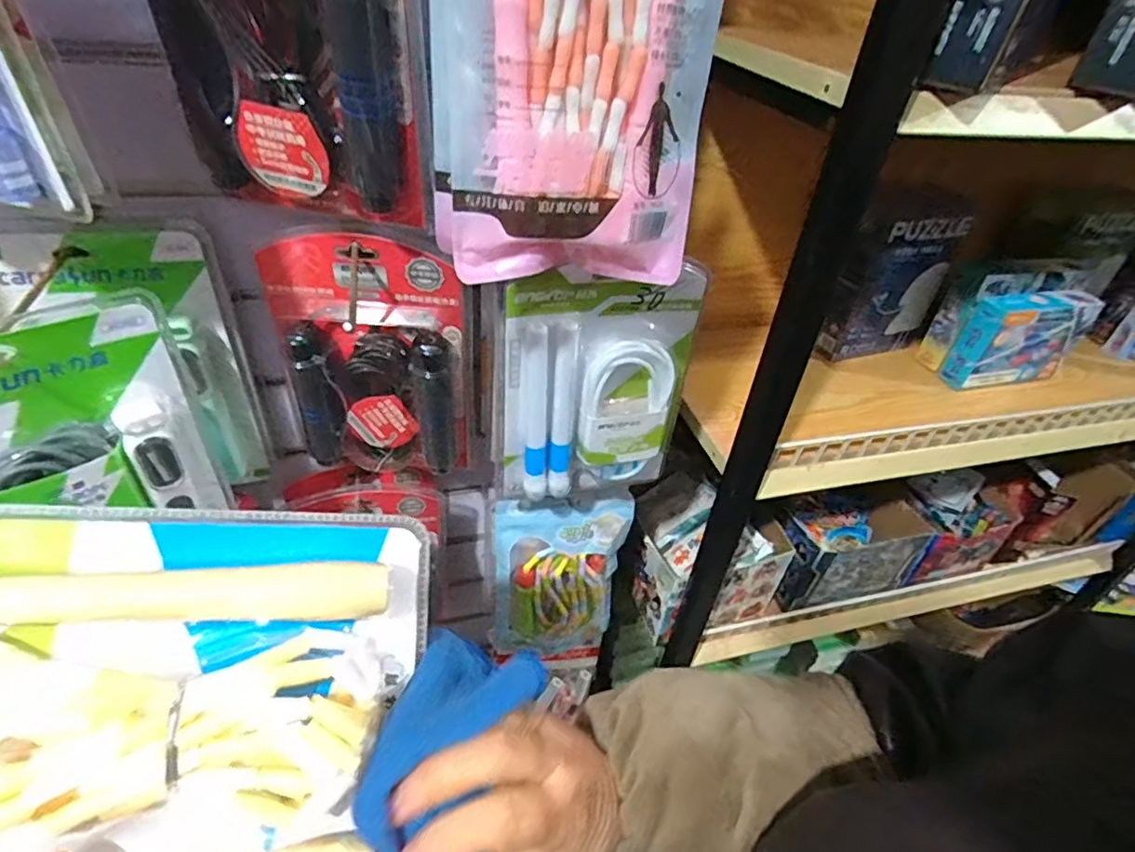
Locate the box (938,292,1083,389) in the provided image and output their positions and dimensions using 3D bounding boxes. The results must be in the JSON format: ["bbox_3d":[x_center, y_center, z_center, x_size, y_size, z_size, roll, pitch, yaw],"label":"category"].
[{"bbox_3d":[0.615,-0.119,0.820,0.160,0.123,0.058,-8,40,-17],"label":"box"}]

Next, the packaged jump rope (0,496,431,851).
[{"bbox_3d":[-0.179,0.113,0.217,0.246,0.031,0.175,5,68,-21],"label":"packaged jump rope"}]

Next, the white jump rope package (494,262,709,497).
[{"bbox_3d":[0.027,-0.026,0.531,0.173,0.217,0.045,-8,40,-17],"label":"white jump rope package"}]

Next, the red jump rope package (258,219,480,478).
[{"bbox_3d":[-0.165,-0.051,0.522,0.157,0.226,0.047,4,38,-2],"label":"red jump rope package"}]

